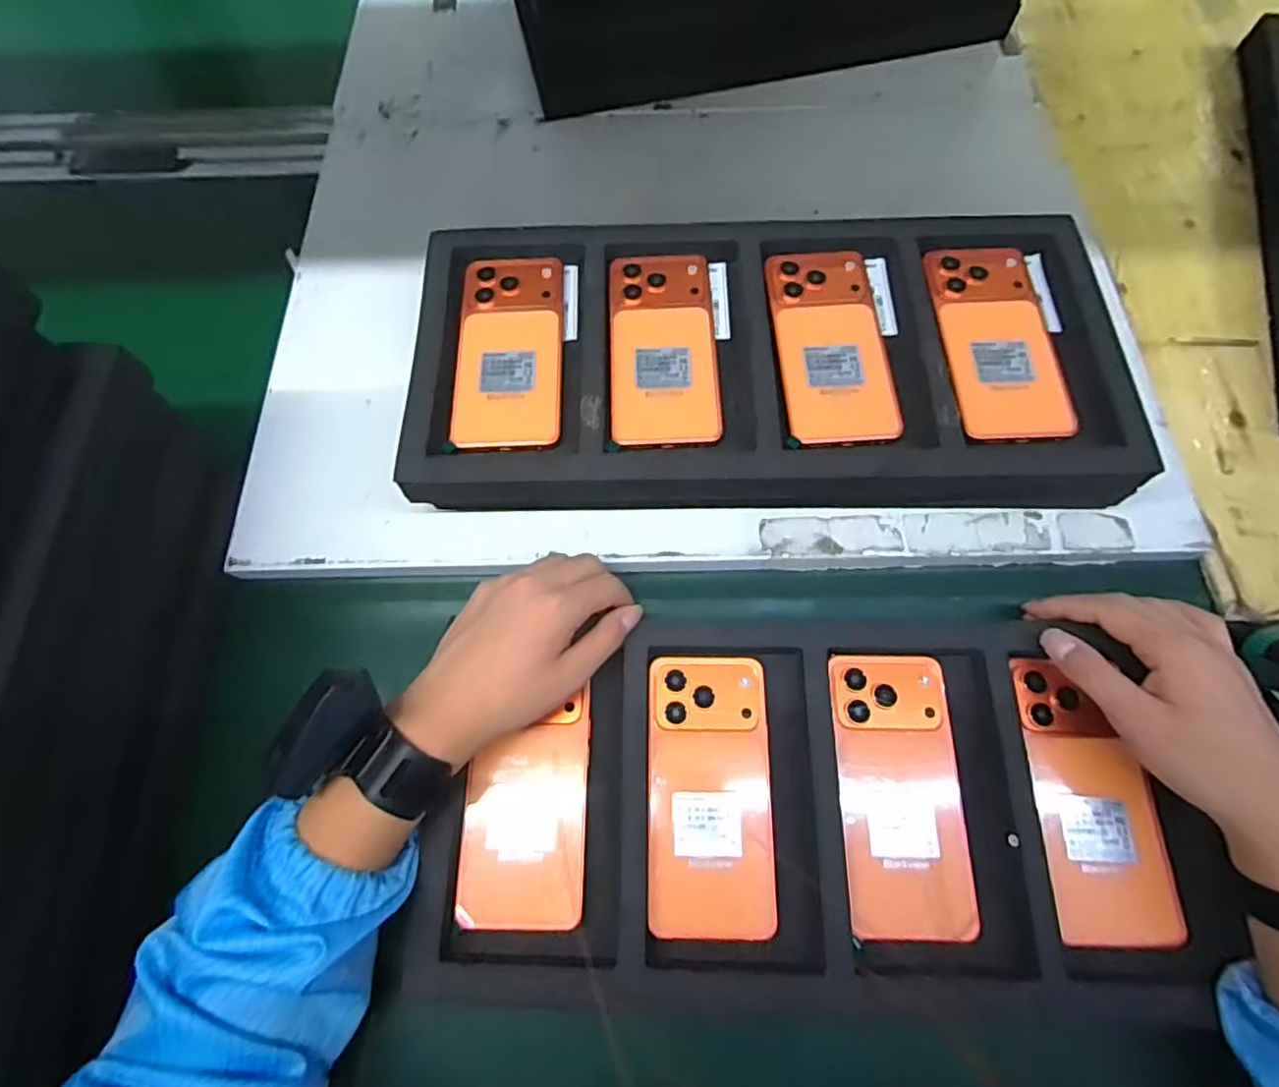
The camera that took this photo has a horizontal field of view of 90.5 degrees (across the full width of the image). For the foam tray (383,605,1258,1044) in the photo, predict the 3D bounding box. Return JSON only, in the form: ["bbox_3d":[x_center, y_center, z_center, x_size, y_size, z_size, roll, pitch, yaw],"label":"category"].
[{"bbox_3d":[0.101,0.157,0.397,0.444,0.038,0.238,3,67,3],"label":"foam tray"}]

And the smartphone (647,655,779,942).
[{"bbox_3d":[0.044,0.153,0.395,0.075,0.012,0.161,1,67,2],"label":"smartphone"}]

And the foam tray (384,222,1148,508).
[{"bbox_3d":[0.086,-0.126,0.468,0.478,0.066,0.230,0,67,1],"label":"foam tray"}]

